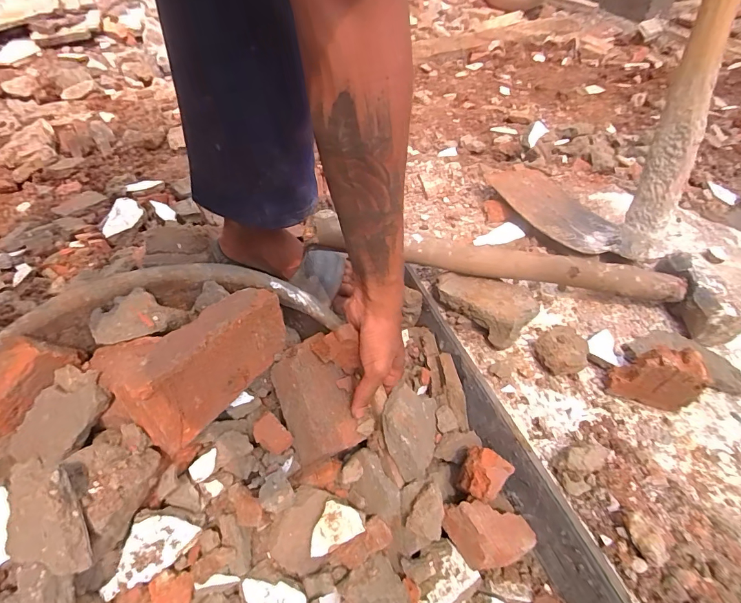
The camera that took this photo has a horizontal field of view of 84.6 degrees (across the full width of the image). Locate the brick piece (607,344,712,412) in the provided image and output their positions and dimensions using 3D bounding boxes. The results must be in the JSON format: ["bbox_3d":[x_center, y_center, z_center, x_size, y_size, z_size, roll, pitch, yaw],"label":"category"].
[{"bbox_3d":[0.295,0.076,0.422,0.070,0.063,0.039,20,49,13],"label":"brick piece"}]

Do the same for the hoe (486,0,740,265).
[{"bbox_3d":[0.351,-0.375,0.460,0.240,0.688,0.267,20,49,13],"label":"hoe"}]

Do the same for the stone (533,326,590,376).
[{"bbox_3d":[0.218,0.054,0.461,0.064,0.032,0.051,-32,57,-29],"label":"stone"}]

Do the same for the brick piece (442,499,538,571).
[{"bbox_3d":[0.117,0.222,0.390,0.083,0.035,0.052,0,48,-5],"label":"brick piece"}]

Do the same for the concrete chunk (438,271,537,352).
[{"bbox_3d":[0.143,-0.001,0.500,0.082,0.047,0.117,-31,57,-29],"label":"concrete chunk"}]

